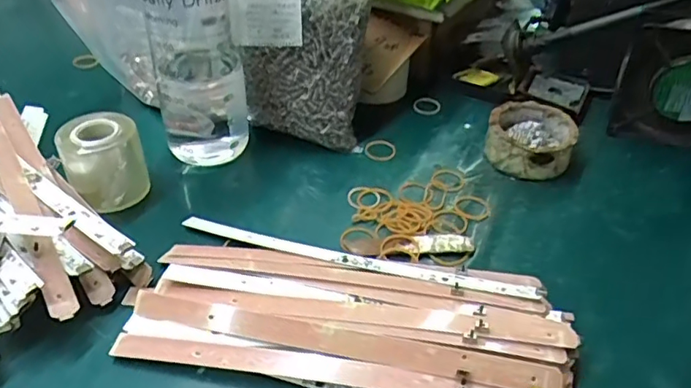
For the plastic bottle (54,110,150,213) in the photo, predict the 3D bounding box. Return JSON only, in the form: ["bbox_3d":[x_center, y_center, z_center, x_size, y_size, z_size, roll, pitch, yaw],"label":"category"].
[{"bbox_3d":[-0.204,-0.020,0.474,0.062,0.077,0.062,-19,43,-22],"label":"plastic bottle"}]

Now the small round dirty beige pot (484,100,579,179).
[{"bbox_3d":[0.176,-0.055,0.530,0.077,0.033,0.082,13,41,15],"label":"small round dirty beige pot"}]

